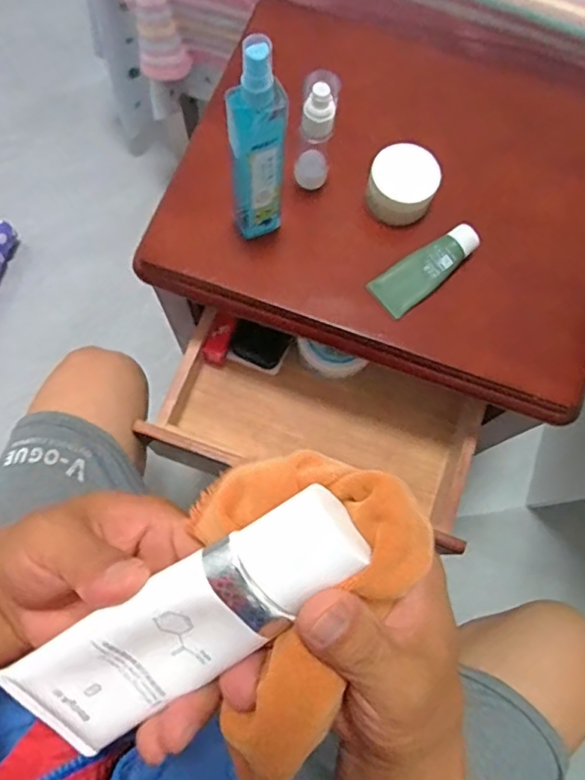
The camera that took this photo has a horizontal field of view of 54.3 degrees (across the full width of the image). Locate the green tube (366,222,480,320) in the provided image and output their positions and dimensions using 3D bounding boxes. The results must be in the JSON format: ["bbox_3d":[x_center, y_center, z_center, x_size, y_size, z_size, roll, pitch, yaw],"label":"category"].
[{"bbox_3d":[0.130,-0.120,0.555,0.110,0.023,0.044,-37,79,-11],"label":"green tube"}]

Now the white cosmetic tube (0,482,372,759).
[{"bbox_3d":[-0.047,0.101,0.238,0.174,0.025,0.047,-38,77,15],"label":"white cosmetic tube"}]

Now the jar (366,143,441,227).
[{"bbox_3d":[0.108,-0.201,0.561,0.063,0.046,0.059,0,74,-2],"label":"jar"}]

